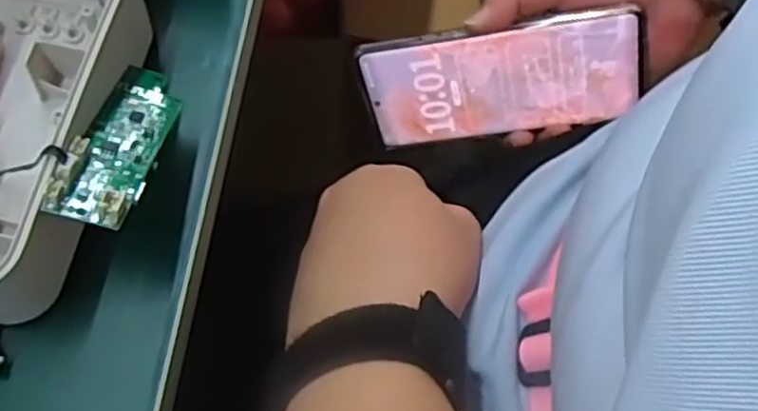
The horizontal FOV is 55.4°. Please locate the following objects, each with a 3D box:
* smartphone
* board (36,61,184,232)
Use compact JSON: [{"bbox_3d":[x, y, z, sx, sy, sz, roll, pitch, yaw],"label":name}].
[{"bbox_3d":[0.069,-0.072,0.421,0.152,0.072,0.006,-6,43,14],"label":"smartphone"},{"bbox_3d":[-0.080,-0.022,0.227,0.022,0.011,0.071,7,43,0],"label":"board"}]

